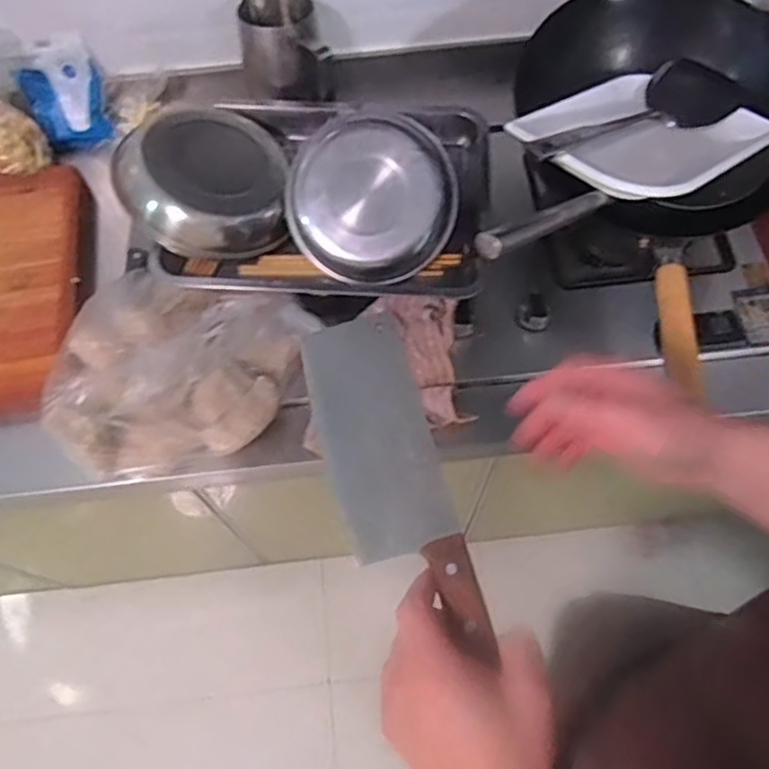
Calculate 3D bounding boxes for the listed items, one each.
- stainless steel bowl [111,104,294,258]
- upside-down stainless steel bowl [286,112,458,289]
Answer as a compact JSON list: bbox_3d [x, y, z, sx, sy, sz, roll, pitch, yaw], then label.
[{"bbox_3d":[-0.221,-0.243,0.823,0.202,0.065,0.202,6,67,-15],"label":"stainless steel bowl"},{"bbox_3d":[-0.020,-0.219,0.805,0.204,0.083,0.191,24,100,10],"label":"upside-down stainless steel bowl"}]

